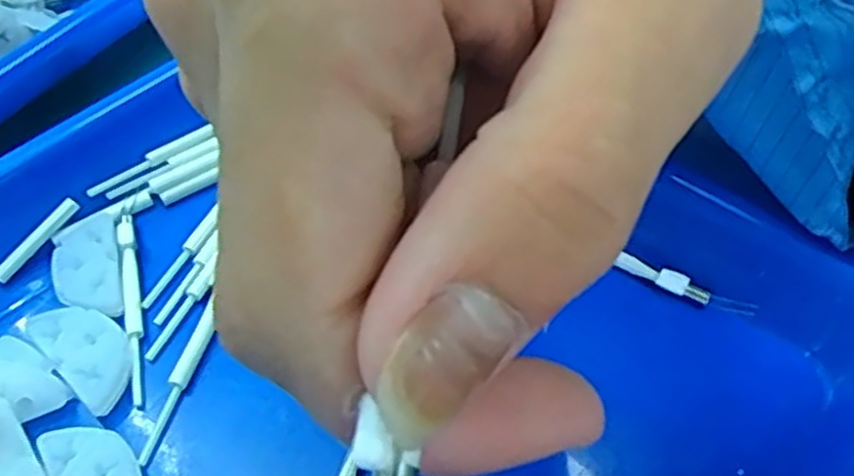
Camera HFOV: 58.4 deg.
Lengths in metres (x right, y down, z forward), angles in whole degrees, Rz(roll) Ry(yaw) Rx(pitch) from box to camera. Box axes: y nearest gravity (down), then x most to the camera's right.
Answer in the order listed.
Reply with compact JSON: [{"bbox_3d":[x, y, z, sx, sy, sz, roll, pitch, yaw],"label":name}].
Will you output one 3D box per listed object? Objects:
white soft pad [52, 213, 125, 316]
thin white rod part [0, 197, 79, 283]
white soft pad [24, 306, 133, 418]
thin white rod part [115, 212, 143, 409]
[{"bbox_3d":[-0.107,0.008,0.239,0.020,0.004,0.040,-18,51,-10],"label":"white soft pad"},{"bbox_3d":[-0.126,0.000,0.245,0.005,0.005,0.033,29,71,26],"label":"thin white rod part"},{"bbox_3d":[-0.097,0.031,0.217,0.037,0.004,0.020,35,61,29],"label":"white soft pad"},{"bbox_3d":[-0.090,0.017,0.232,0.006,0.008,0.073,-16,51,-8],"label":"thin white rod part"}]

